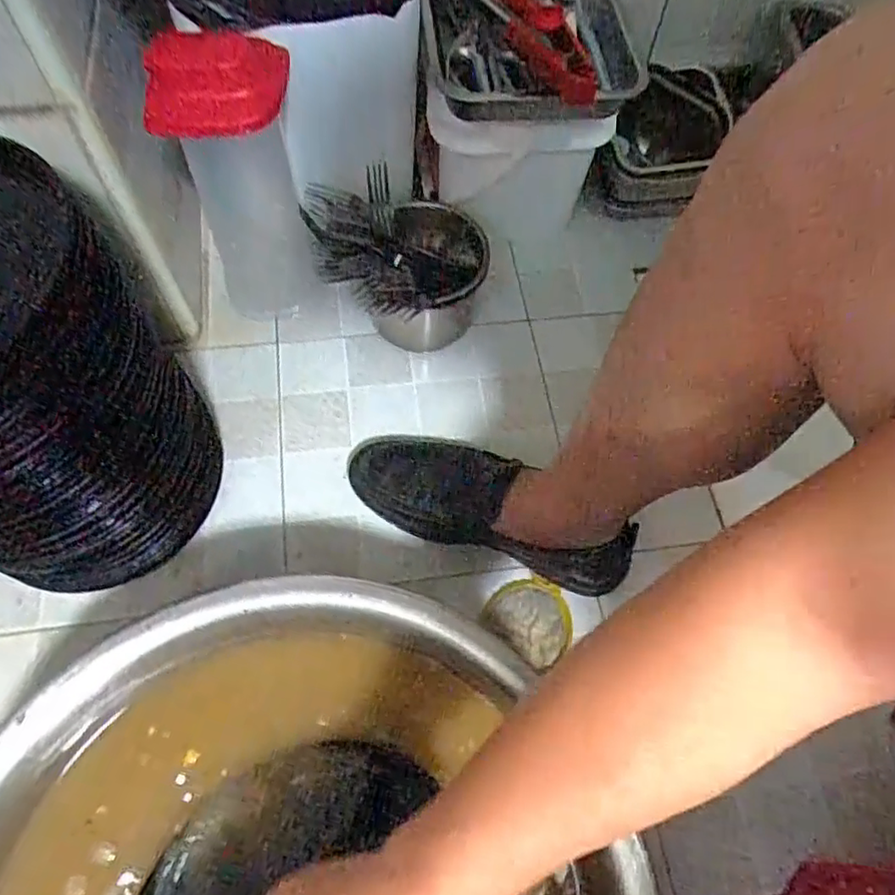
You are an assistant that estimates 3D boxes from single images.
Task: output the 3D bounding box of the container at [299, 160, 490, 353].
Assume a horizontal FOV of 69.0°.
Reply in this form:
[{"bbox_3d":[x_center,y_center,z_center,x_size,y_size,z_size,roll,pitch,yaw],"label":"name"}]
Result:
[{"bbox_3d":[-0.055,-0.193,0.725,0.176,0.164,0.152,-14,64,-10],"label":"container"}]

